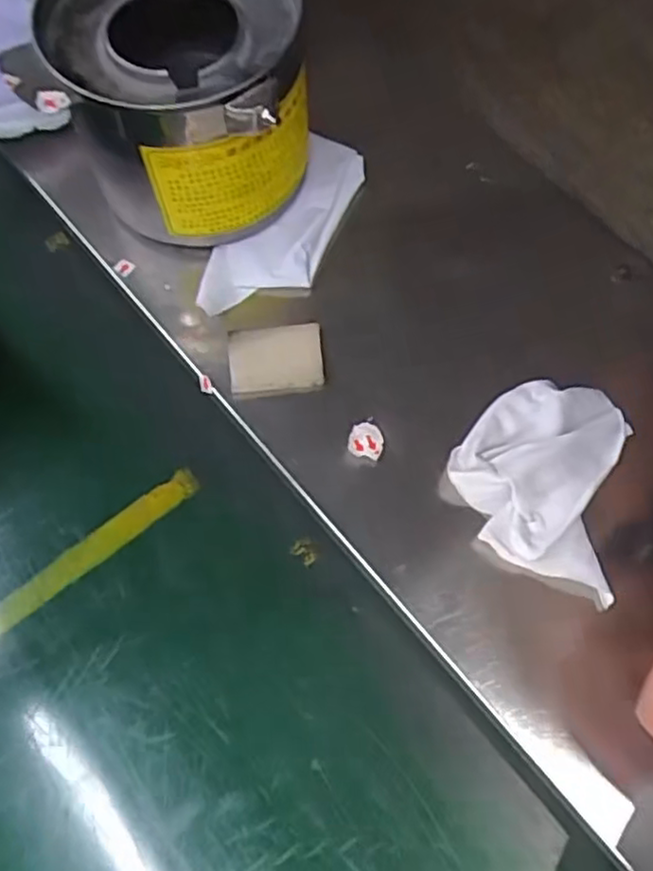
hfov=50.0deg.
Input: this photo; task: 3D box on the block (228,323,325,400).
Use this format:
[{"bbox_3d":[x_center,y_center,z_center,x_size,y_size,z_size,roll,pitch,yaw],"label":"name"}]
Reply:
[{"bbox_3d":[-0.030,-0.045,0.416,0.054,0.008,0.044,-6,66,-4],"label":"block"}]

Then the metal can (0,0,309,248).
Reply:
[{"bbox_3d":[-0.085,-0.201,0.422,0.143,0.122,0.143,1,66,-1],"label":"metal can"}]

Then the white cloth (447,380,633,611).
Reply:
[{"bbox_3d":[0.117,0.019,0.386,0.089,0.025,0.109,18,67,6],"label":"white cloth"}]

